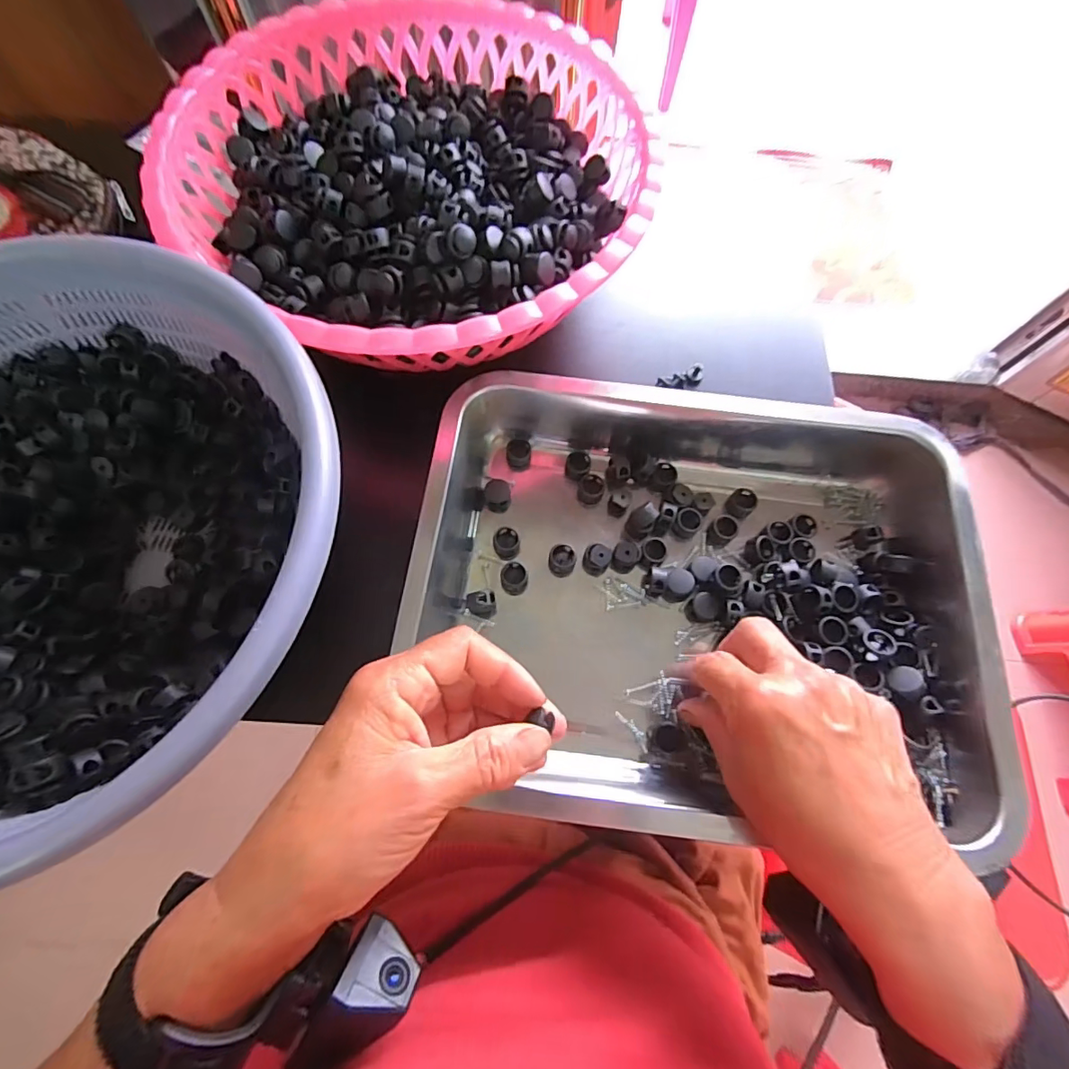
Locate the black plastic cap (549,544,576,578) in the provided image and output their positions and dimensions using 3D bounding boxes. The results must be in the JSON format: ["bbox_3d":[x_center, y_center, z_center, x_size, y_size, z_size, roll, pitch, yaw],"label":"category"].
[{"bbox_3d":[0.018,0.016,0.324,0.017,0.013,0.018,1,70,-1],"label":"black plastic cap"}]

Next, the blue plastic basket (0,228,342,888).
[{"bbox_3d":[-0.227,0.002,0.261,0.272,0.102,0.269,1,70,-1],"label":"blue plastic basket"}]

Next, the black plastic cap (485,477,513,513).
[{"bbox_3d":[-0.024,-0.026,0.337,0.017,0.015,0.021,-8,71,-5],"label":"black plastic cap"}]

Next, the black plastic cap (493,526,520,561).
[{"bbox_3d":[-0.018,0.006,0.327,0.016,0.014,0.020,-3,70,-3],"label":"black plastic cap"}]

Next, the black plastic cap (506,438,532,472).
[{"bbox_3d":[-0.011,-0.054,0.349,0.016,0.014,0.018,-3,70,-3],"label":"black plastic cap"}]

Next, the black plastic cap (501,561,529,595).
[{"bbox_3d":[-0.012,0.027,0.318,0.017,0.013,0.019,3,70,-1],"label":"black plastic cap"}]

